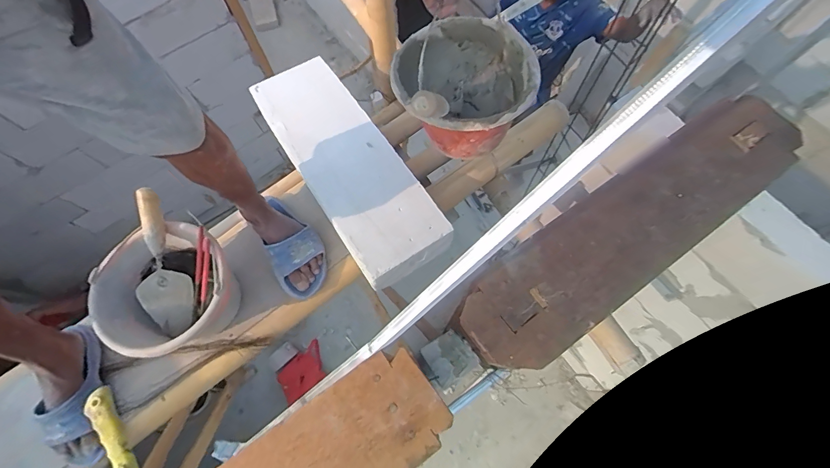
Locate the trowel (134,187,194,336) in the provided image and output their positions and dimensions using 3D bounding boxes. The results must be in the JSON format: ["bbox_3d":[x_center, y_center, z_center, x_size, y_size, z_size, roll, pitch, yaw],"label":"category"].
[{"bbox_3d":[-0.482,0.058,0.724,0.081,0.039,0.286,-4,104,0],"label":"trowel"}]

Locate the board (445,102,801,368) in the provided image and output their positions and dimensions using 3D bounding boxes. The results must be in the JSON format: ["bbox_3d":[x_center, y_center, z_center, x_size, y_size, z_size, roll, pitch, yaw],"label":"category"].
[{"bbox_3d":[0.292,-0.015,0.520,0.535,0.034,0.127,-37,74,-10],"label":"board"}]

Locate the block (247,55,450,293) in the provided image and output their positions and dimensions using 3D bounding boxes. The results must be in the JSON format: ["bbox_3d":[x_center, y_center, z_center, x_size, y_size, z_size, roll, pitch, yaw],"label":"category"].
[{"bbox_3d":[-0.158,-0.168,0.861,0.198,0.084,0.595,-32,74,-9],"label":"block"}]

